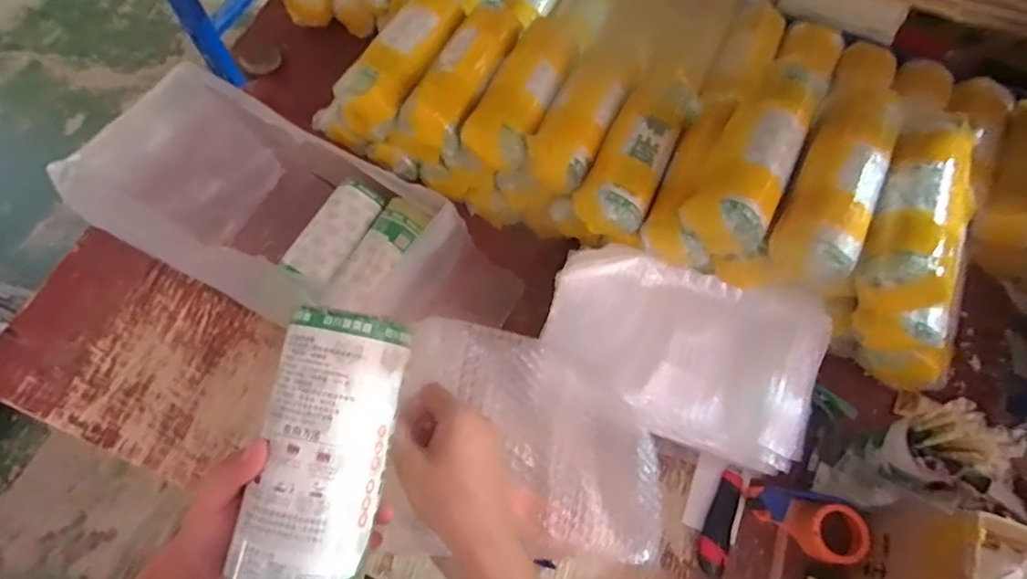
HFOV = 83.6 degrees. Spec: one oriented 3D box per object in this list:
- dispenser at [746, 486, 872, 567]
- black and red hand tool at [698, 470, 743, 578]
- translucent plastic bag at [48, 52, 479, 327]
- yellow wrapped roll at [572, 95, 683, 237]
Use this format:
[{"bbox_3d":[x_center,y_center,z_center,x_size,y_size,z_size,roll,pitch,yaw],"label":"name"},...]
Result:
[{"bbox_3d":[0.402,0.318,0.779,0.143,0.067,0.083,12,68,4],"label":"dispenser"},{"bbox_3d":[0.293,0.324,0.806,0.035,0.026,0.142,24,69,8],"label":"black and red hand tool"},{"bbox_3d":[-0.382,-0.110,0.927,0.560,0.146,0.302,31,70,11],"label":"translucent plastic bag"},{"bbox_3d":[0.166,-0.176,0.805,0.098,0.071,0.212,28,69,10],"label":"yellow wrapped roll"}]

